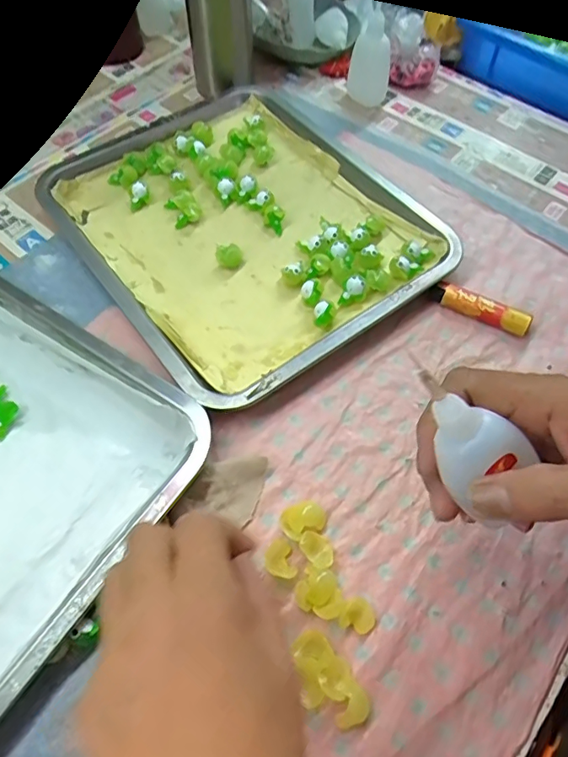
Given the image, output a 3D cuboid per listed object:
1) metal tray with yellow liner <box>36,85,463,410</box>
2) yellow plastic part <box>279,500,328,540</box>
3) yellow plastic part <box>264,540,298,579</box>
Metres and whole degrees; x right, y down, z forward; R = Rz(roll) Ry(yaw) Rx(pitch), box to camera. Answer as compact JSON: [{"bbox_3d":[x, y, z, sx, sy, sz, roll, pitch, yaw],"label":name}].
[{"bbox_3d":[-0.047,-0.144,0.453,0.252,0.022,0.327,-33,66,-18],"label":"metal tray with yellow liner"},{"bbox_3d":[0.012,0.088,0.329,0.029,0.012,0.021,-25,63,-14],"label":"yellow plastic part"},{"bbox_3d":[-0.003,0.111,0.314,0.017,0.005,0.021,-14,61,-8],"label":"yellow plastic part"}]

